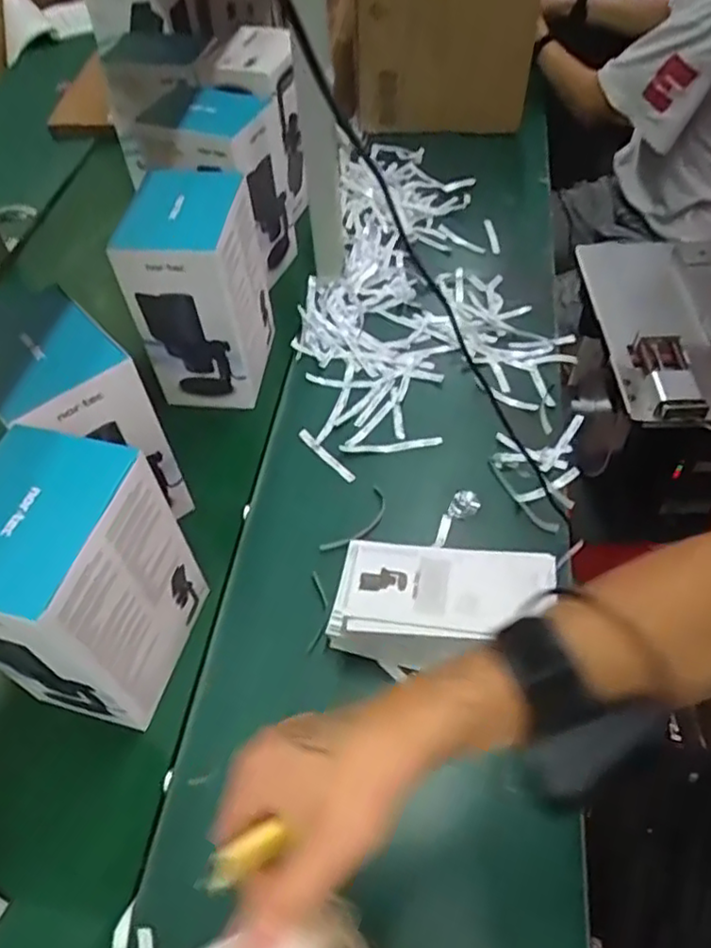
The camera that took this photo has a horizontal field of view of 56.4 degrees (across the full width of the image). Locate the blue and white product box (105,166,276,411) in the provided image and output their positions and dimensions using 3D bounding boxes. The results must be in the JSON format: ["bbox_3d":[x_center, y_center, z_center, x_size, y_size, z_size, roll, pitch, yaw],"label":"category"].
[{"bbox_3d":[-0.180,-0.220,0.794,0.120,0.224,0.157,3,54,4],"label":"blue and white product box"}]

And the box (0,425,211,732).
[{"bbox_3d":[-0.231,0.094,0.564,0.120,0.224,0.159,12,55,10],"label":"box"}]

